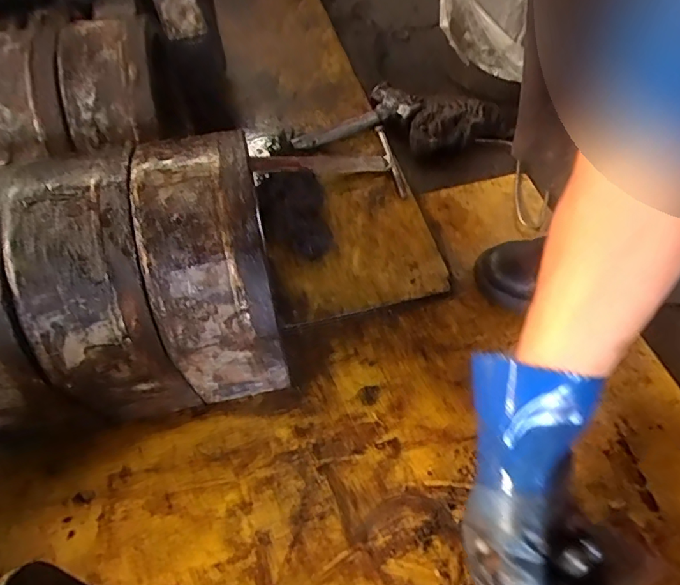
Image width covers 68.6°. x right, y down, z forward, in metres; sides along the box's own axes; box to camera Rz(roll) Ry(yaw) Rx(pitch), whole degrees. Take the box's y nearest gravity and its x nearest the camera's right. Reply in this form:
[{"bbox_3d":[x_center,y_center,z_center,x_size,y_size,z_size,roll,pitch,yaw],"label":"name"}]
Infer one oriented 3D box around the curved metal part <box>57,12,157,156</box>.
[{"bbox_3d":[-0.247,-0.229,0.540,0.089,0.082,0.138,-7,53,-5],"label":"curved metal part"}]

